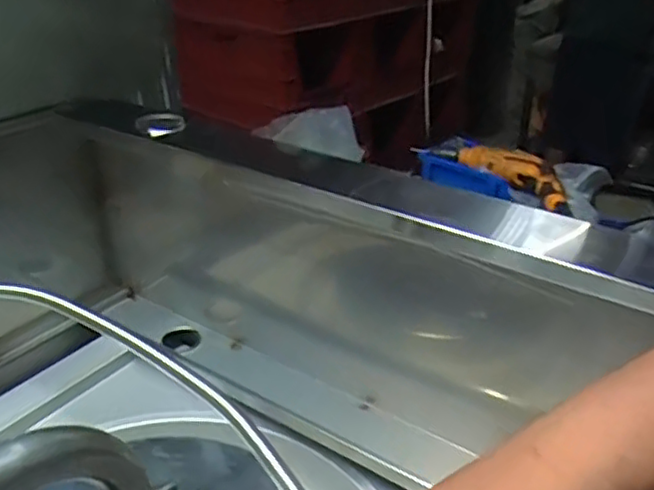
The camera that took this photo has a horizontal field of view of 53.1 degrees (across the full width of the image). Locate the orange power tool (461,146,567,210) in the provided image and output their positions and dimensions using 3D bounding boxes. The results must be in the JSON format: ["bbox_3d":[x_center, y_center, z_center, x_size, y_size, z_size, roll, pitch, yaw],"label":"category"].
[{"bbox_3d":[0.389,-0.151,1.312,0.119,0.052,0.253,-20,35,-33],"label":"orange power tool"}]

